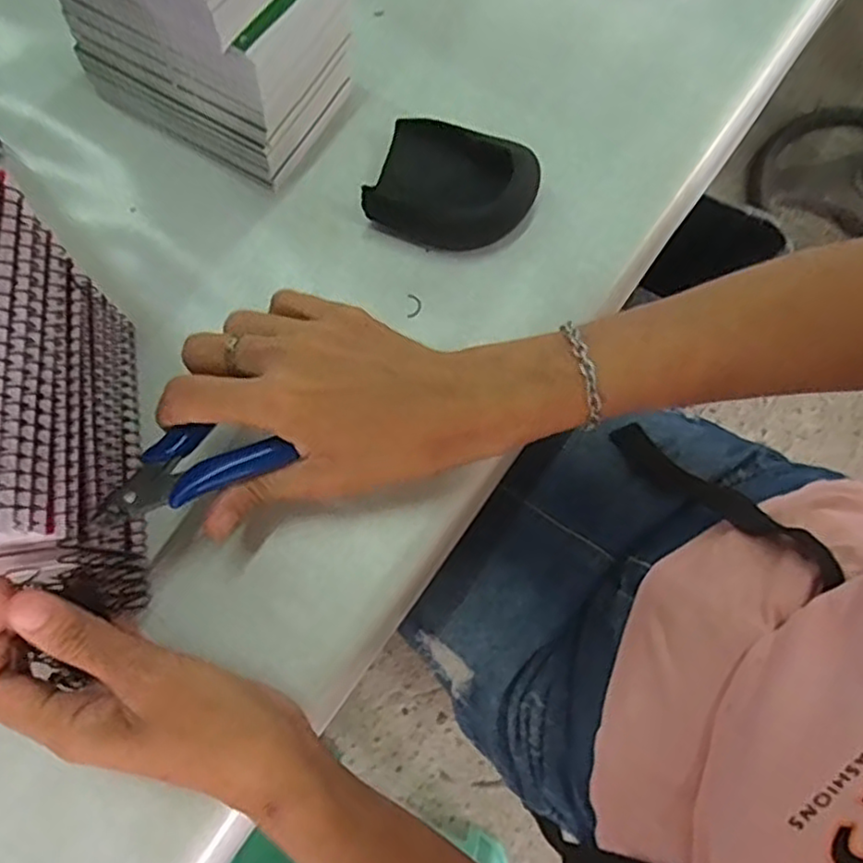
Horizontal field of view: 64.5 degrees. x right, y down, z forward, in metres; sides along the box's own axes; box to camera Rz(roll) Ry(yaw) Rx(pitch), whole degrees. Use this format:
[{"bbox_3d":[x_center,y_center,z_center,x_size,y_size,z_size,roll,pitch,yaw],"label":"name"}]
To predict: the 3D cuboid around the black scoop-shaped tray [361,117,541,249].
[{"bbox_3d":[0.012,-0.132,0.375,0.082,0.031,0.063,21,77,7],"label":"black scoop-shaped tray"}]

